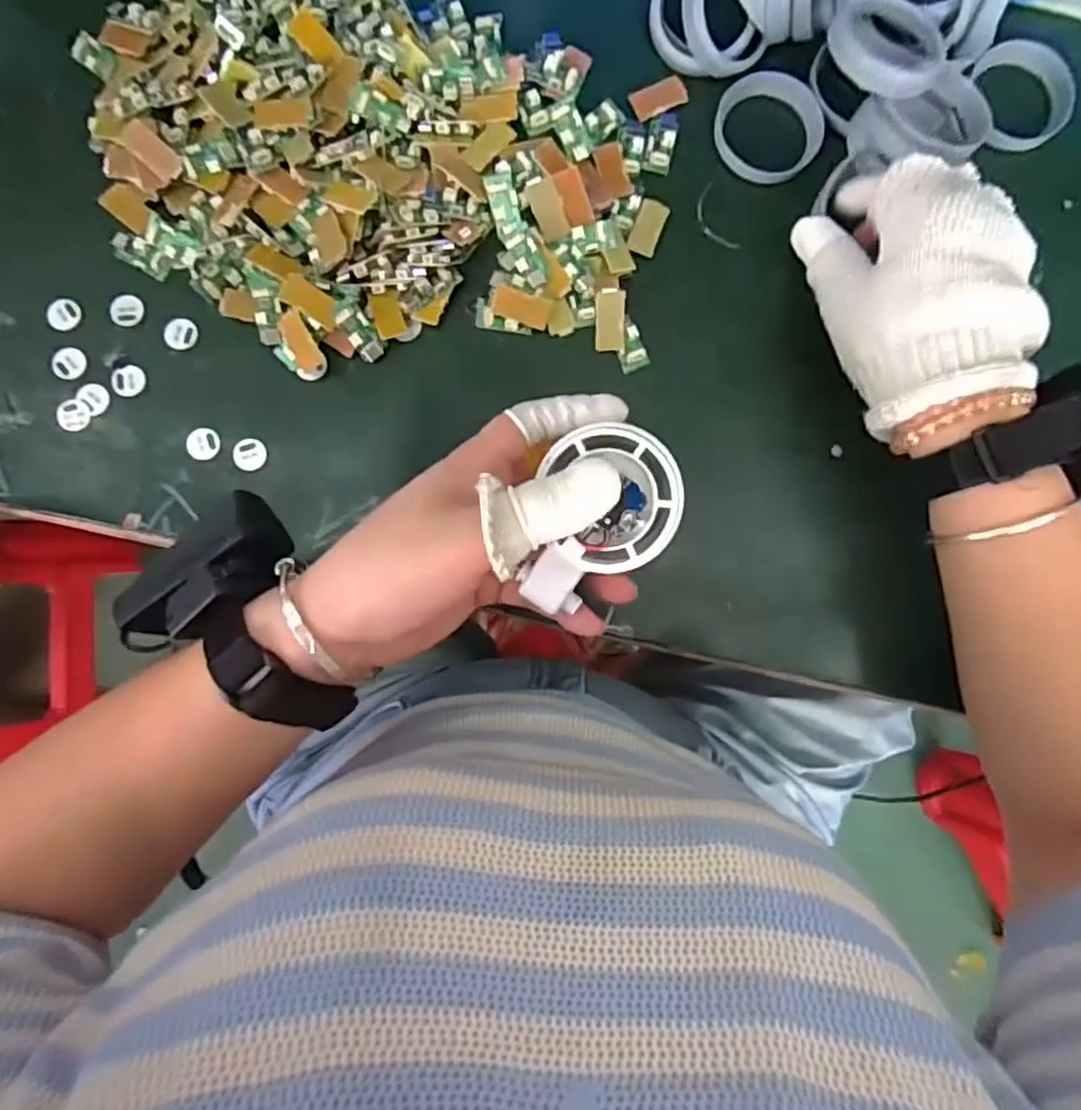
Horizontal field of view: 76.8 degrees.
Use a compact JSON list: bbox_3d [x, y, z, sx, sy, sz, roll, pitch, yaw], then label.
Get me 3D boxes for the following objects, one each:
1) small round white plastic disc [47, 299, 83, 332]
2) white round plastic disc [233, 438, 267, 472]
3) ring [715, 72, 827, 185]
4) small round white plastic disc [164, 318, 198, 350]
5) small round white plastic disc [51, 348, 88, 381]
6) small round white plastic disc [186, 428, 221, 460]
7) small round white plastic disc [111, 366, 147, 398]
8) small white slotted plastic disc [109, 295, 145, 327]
[{"bbox_3d":[-0.257,-0.130,0.367,0.017,0.004,0.017,0,85,-1],"label":"small round white plastic disc"},{"bbox_3d":[-0.155,-0.053,0.362,0.016,0.004,0.018,-4,85,-1],"label":"white round plastic disc"},{"bbox_3d":[0.126,-0.237,0.378,0.060,0.009,0.055,0,85,-1],"label":"ring"},{"bbox_3d":[-0.194,-0.120,0.368,0.016,0.004,0.017,0,85,-1],"label":"small round white plastic disc"},{"bbox_3d":[-0.252,-0.102,0.364,0.017,0.004,0.017,0,85,-1],"label":"small round white plastic disc"},{"bbox_3d":[-0.179,-0.059,0.362,0.015,0.005,0.017,18,85,1],"label":"small round white plastic disc"},{"bbox_3d":[-0.220,-0.093,0.364,0.018,0.004,0.017,0,85,-1],"label":"small round white plastic disc"},{"bbox_3d":[-0.224,-0.132,0.368,0.016,0.004,0.017,0,85,-1],"label":"small white slotted plastic disc"}]

